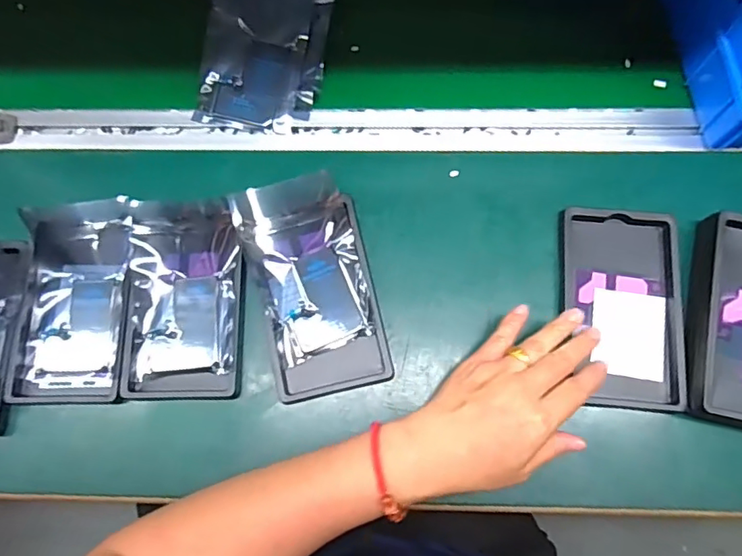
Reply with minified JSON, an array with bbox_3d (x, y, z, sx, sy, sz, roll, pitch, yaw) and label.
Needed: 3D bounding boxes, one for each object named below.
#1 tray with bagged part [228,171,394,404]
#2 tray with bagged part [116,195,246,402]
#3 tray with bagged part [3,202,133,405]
[{"bbox_3d":[-0.046,0.005,0.432,0.095,0.029,0.176,-15,74,-2],"label":"tray with bagged part"},{"bbox_3d":[-0.154,0.016,0.432,0.094,0.025,0.155,-1,74,3],"label":"tray with bagged part"},{"bbox_3d":[-0.247,0.019,0.433,0.092,0.030,0.157,-1,74,3],"label":"tray with bagged part"}]

